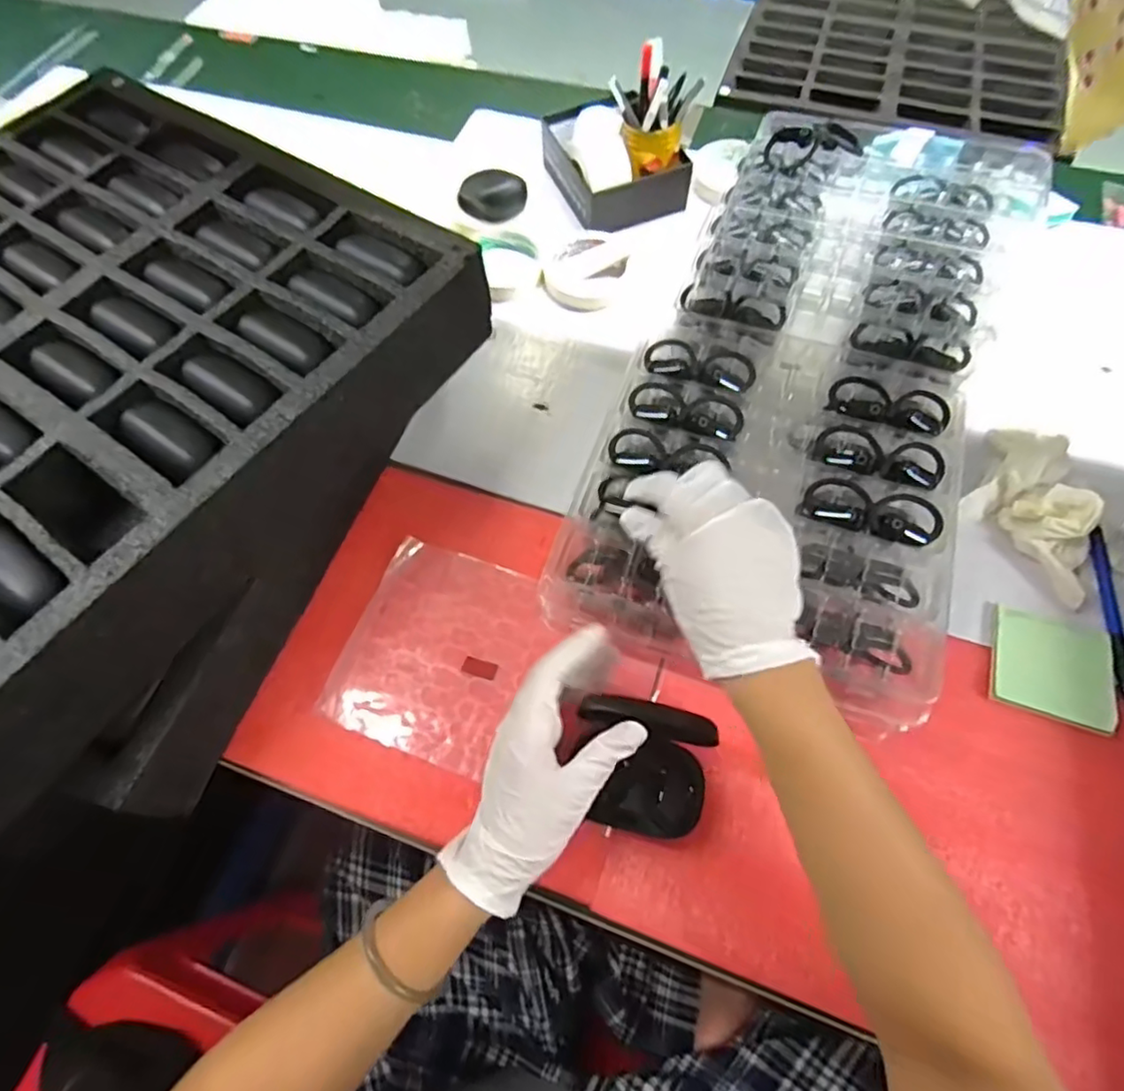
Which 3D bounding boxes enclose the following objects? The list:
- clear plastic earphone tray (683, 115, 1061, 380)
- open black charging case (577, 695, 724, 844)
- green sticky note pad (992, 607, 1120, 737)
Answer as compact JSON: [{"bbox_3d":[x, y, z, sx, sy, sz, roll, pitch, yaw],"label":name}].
[{"bbox_3d":[0.267,-0.269,0.542,0.258,0.050,0.266,19,65,12],"label":"clear plastic earphone tray"},{"bbox_3d":[0.051,0.141,0.396,0.083,0.061,0.073,12,62,9],"label":"open black charging case"},{"bbox_3d":[0.350,0.086,0.438,0.077,0.007,0.077,18,65,11],"label":"green sticky note pad"}]

